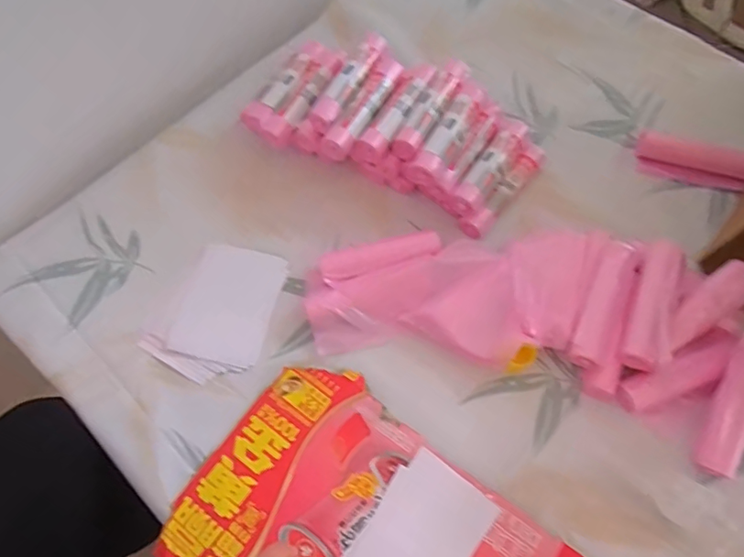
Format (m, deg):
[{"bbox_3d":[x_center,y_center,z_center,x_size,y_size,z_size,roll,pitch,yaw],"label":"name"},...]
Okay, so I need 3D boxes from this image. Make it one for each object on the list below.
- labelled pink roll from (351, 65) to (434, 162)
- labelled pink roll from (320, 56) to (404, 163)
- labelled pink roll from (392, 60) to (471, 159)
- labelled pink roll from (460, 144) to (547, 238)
[{"bbox_3d":[0.027,-0.165,0.529,0.028,0.030,0.123,31,70,14],"label":"labelled pink roll"},{"bbox_3d":[-0.007,-0.168,0.516,0.028,0.022,0.129,27,70,12],"label":"labelled pink roll"},{"bbox_3d":[0.060,-0.167,0.520,0.027,0.025,0.120,28,70,12],"label":"labelled pink roll"},{"bbox_3d":[0.138,-0.091,0.537,0.024,0.028,0.125,38,72,16],"label":"labelled pink roll"}]

